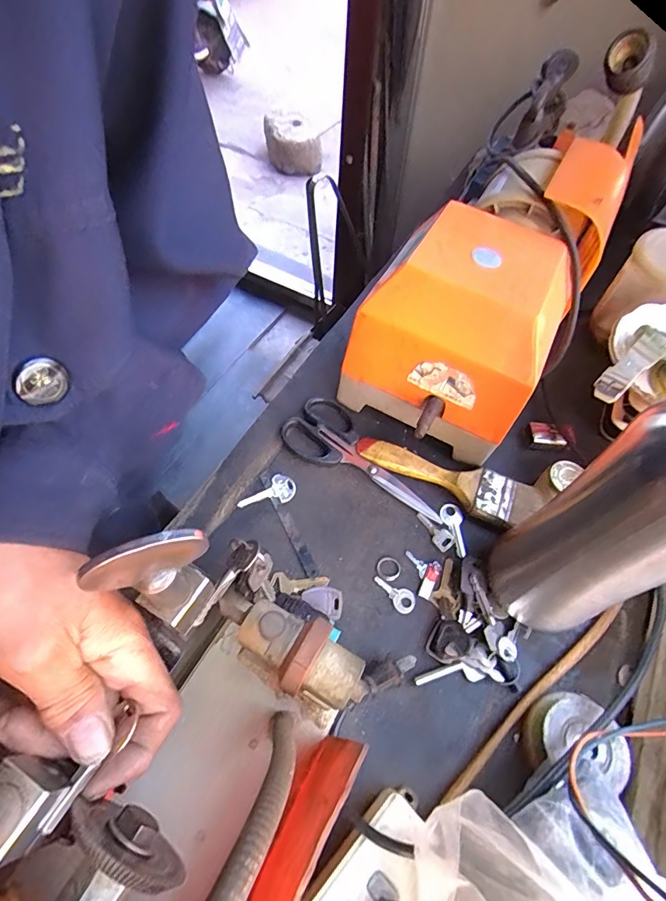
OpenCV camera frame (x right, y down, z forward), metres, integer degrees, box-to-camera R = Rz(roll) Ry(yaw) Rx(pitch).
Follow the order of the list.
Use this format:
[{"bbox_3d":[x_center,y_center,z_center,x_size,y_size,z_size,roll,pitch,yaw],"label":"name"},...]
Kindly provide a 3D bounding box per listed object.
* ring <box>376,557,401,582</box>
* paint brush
[{"bbox_3d":[0.047,0.100,0.373,0.020,0.004,0.020,1,57,-1],"label":"ring"},{"bbox_3d":[0.106,0.026,0.411,0.170,0.018,0.039,19,58,10],"label":"paint brush"}]

